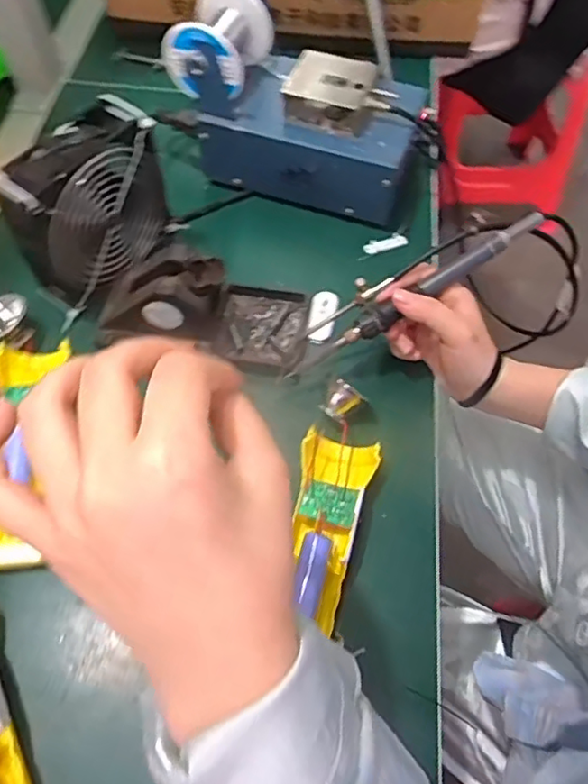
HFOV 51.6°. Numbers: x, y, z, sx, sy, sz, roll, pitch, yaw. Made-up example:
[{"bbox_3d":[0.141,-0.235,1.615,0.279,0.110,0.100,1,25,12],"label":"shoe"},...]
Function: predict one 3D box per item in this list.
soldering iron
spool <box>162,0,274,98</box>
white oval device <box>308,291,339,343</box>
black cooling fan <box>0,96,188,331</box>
[{"bbox_3d":[0.081,-0.074,0.438,0.207,0.024,0.034,-30,61,6],"label":"soldering iron"},{"bbox_3d":[-0.063,-0.285,0.505,0.069,0.071,0.069,14,60,9],"label":"spool"},{"bbox_3d":[0.024,-0.062,0.500,0.021,0.007,0.045,9,72,6],"label":"white oval device"},{"bbox_3d":[-0.155,-0.140,0.469,0.051,0.118,0.123,35,65,19],"label":"black cooling fan"}]

